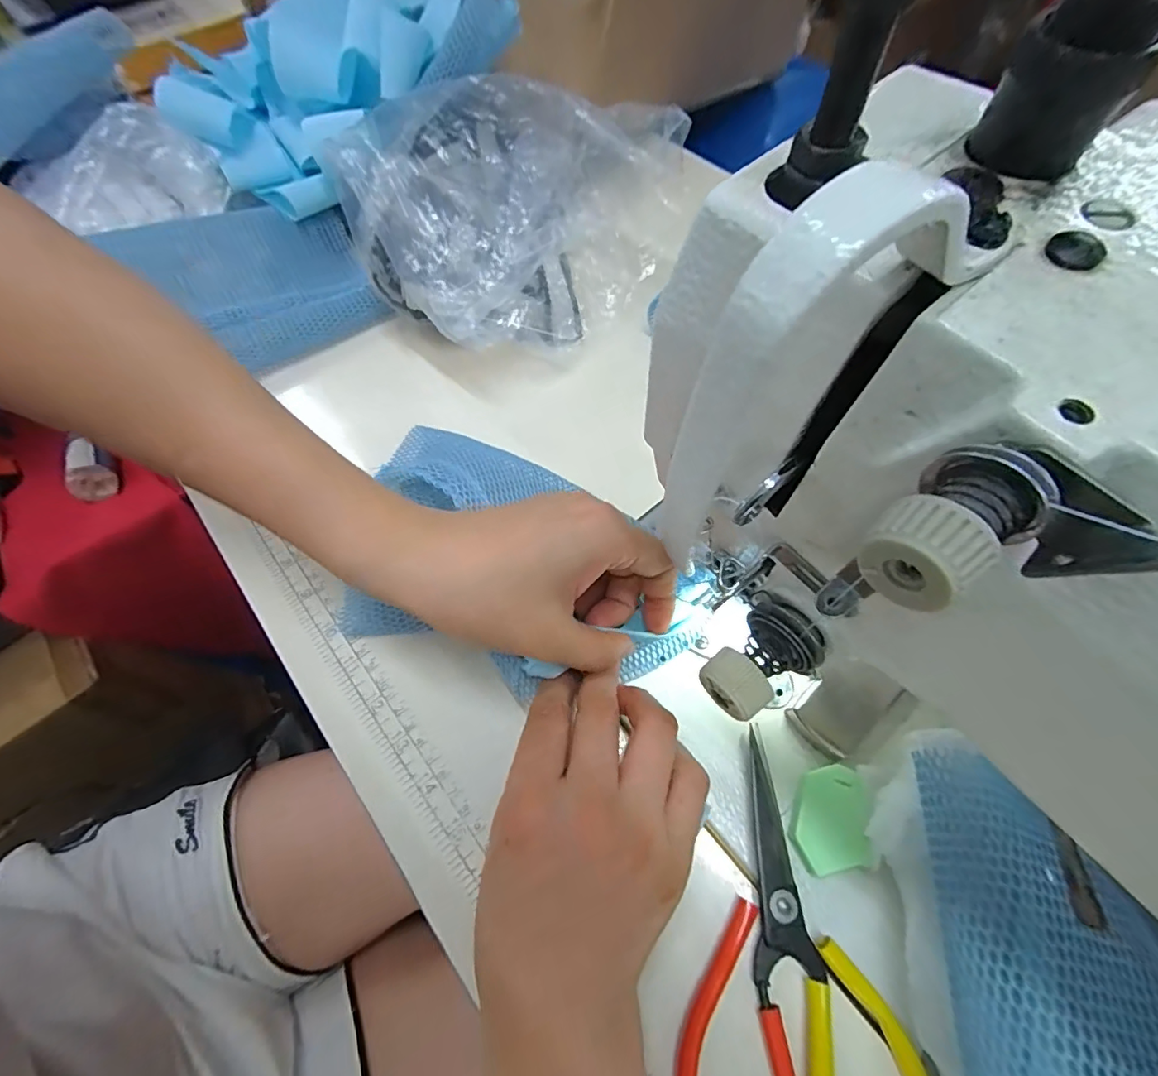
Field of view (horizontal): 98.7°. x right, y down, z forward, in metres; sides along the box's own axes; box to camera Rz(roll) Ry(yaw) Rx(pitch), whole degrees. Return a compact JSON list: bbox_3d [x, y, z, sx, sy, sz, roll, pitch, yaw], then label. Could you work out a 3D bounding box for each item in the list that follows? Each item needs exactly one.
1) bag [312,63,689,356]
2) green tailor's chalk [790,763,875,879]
[{"bbox_3d":[-0.041,-0.222,0.353,0.150,0.128,0.208,30,69,16],"label":"bag"},{"bbox_3d":[0.115,0.128,0.227,0.031,0.010,0.045,9,64,8],"label":"green tailor's chalk"}]

